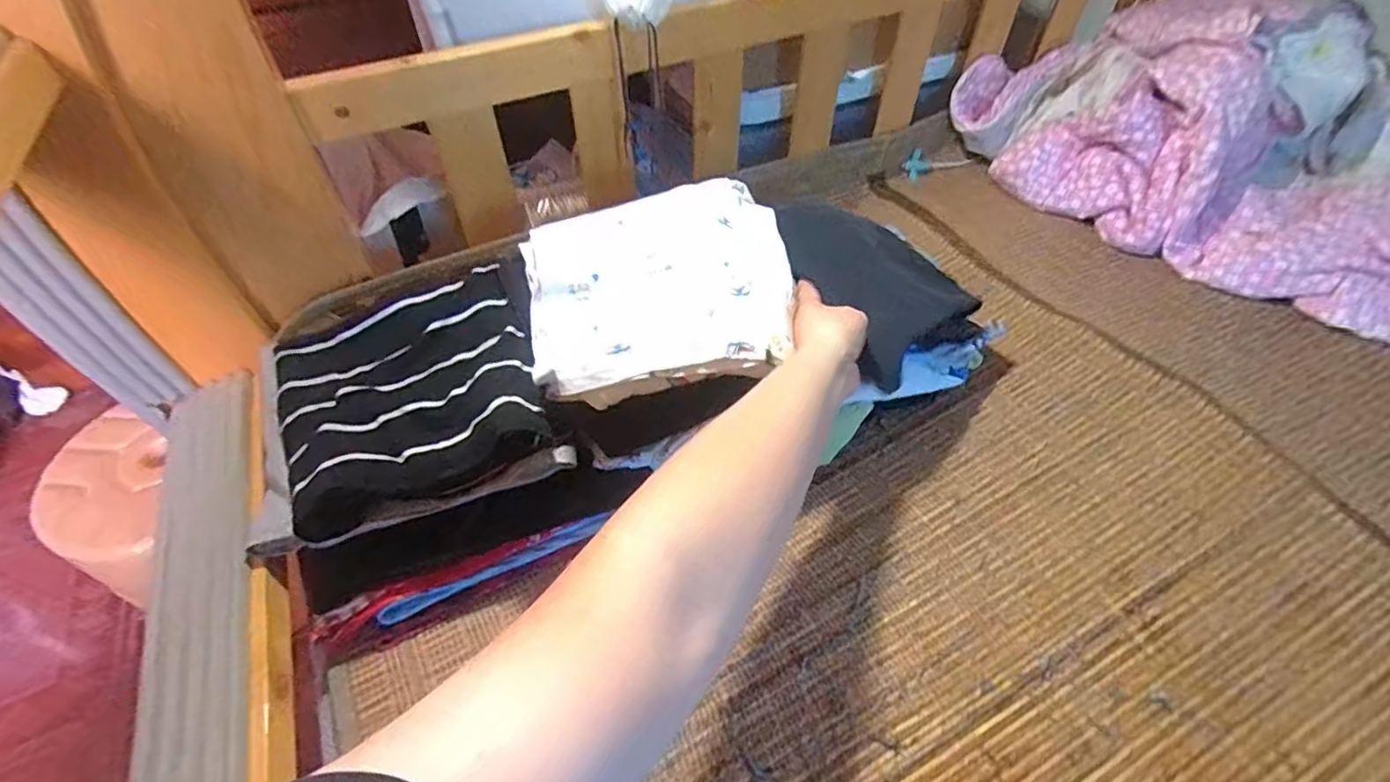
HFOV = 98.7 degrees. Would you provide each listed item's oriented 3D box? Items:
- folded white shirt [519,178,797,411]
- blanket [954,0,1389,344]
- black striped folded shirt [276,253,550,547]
[{"bbox_3d":[-0.022,-0.084,0.474,0.216,0.056,0.176,-15,52,-7],"label":"folded white shirt"},{"bbox_3d":[0.736,-0.261,0.653,0.429,0.163,0.728,-27,52,-21],"label":"blanket"},{"bbox_3d":[-0.204,-0.007,0.467,0.178,0.065,0.176,-21,50,-16],"label":"black striped folded shirt"}]

